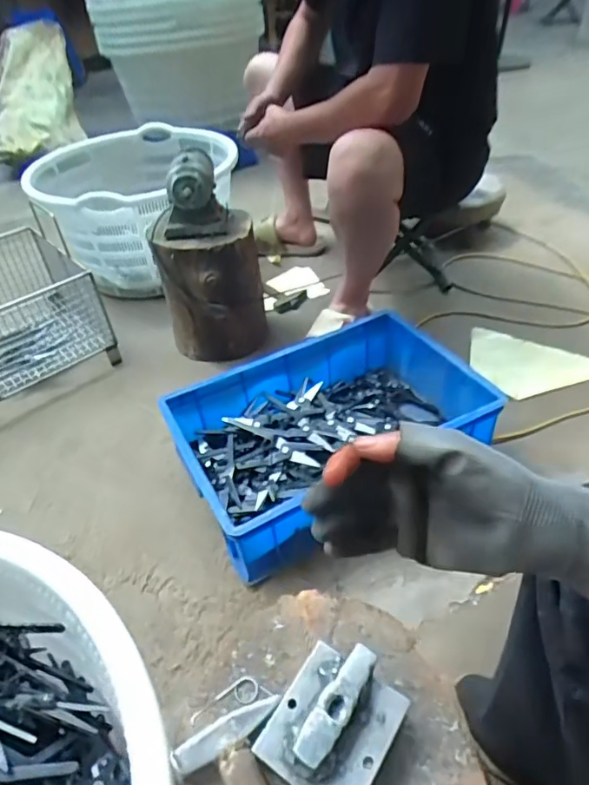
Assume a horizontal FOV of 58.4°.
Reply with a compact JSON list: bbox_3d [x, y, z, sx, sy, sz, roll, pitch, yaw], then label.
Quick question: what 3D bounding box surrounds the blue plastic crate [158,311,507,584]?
[{"bbox_3d":[0.064,0.060,0.964,0.520,0.134,0.353,-21,45,-18],"label":"blue plastic crate"}]

